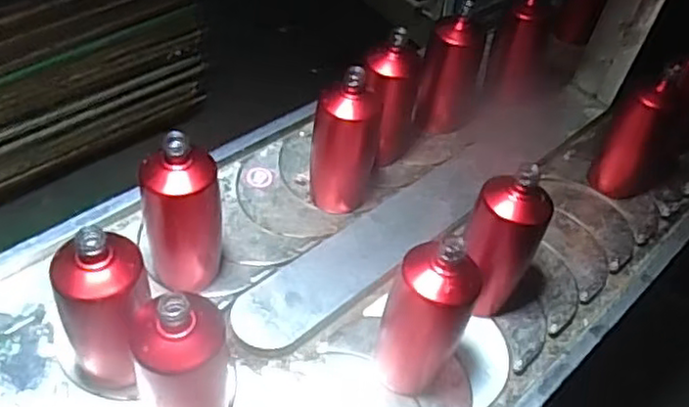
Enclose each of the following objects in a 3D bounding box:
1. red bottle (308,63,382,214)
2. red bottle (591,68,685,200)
[{"bbox_3d":[0.002,-0.082,0.853,0.079,0.202,0.071,10,46,3],"label":"red bottle"},{"bbox_3d":[0.418,-0.095,0.951,0.081,0.184,0.083,33,52,23],"label":"red bottle"}]

